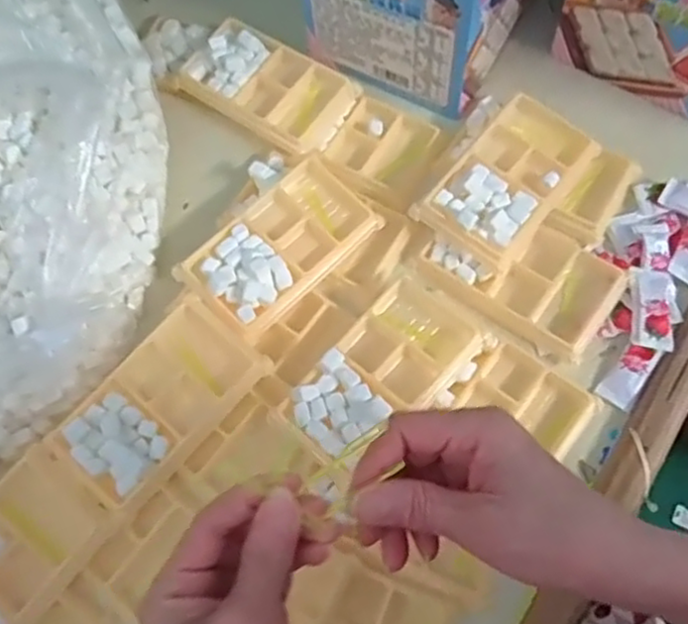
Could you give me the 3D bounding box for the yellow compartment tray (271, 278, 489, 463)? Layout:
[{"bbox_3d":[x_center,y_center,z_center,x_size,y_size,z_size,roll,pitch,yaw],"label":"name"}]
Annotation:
[{"bbox_3d":[0.028,0.038,0.447,0.072,0.025,0.142,42,75,18],"label":"yellow compartment tray"}]

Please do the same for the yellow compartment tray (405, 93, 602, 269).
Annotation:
[{"bbox_3d":[0.121,-0.098,0.494,0.076,0.032,0.132,37,74,16],"label":"yellow compartment tray"}]

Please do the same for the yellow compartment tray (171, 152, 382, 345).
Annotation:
[{"bbox_3d":[-0.043,-0.051,0.490,0.078,0.026,0.140,40,75,17],"label":"yellow compartment tray"}]

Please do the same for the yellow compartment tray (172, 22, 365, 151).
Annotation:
[{"bbox_3d":[-0.061,-0.183,0.545,0.133,0.031,0.076,32,73,15],"label":"yellow compartment tray"}]

